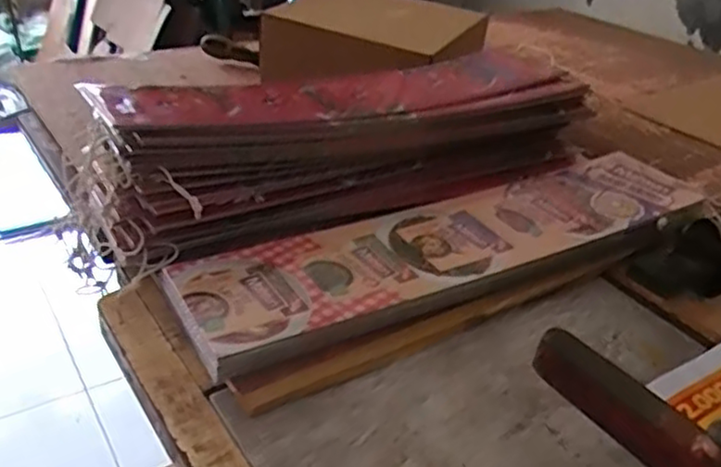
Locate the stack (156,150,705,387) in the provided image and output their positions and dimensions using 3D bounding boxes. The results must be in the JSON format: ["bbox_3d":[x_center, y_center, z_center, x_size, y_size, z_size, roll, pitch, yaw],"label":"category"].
[{"bbox_3d":[0.099,0.012,0.672,0.550,0.038,0.140,-14,38,-28],"label":"stack"}]

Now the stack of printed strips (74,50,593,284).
[{"bbox_3d":[0.012,-0.112,0.734,0.558,0.105,0.166,-18,40,-32],"label":"stack of printed strips"}]

